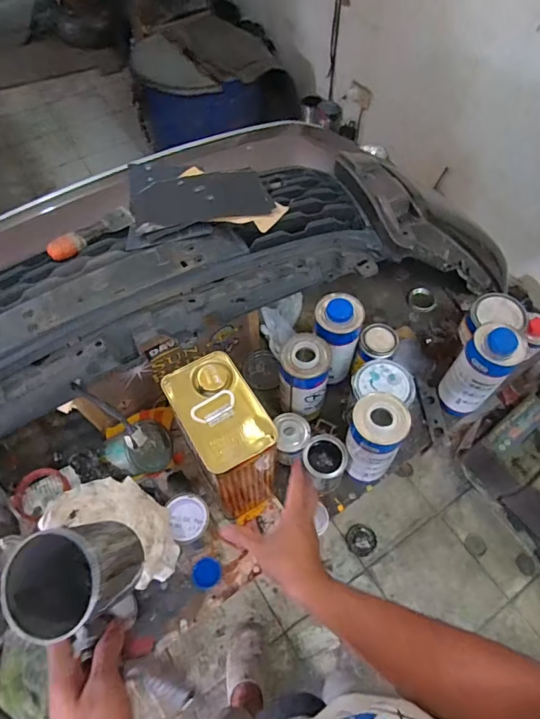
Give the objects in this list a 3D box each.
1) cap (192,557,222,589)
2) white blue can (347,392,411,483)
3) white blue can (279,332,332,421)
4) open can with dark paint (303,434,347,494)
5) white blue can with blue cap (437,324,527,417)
[{"bbox_3d":[-0.102,0.345,0.705,0.045,0.012,0.044,0,59,0],"label":"cap"},{"bbox_3d":[0.161,0.127,0.698,0.079,0.186,0.074,0,59,0],"label":"white blue can"},{"bbox_3d":[0.055,0.033,0.753,0.083,0.153,0.086,1,59,0],"label":"white blue can"},{"bbox_3d":[0.091,0.180,0.754,0.070,0.087,0.075,0,59,0],"label":"open can with dark paint"},{"bbox_3d":[0.367,0.019,0.769,0.079,0.194,0.075,0,59,0],"label":"white blue can with blue cap"}]

